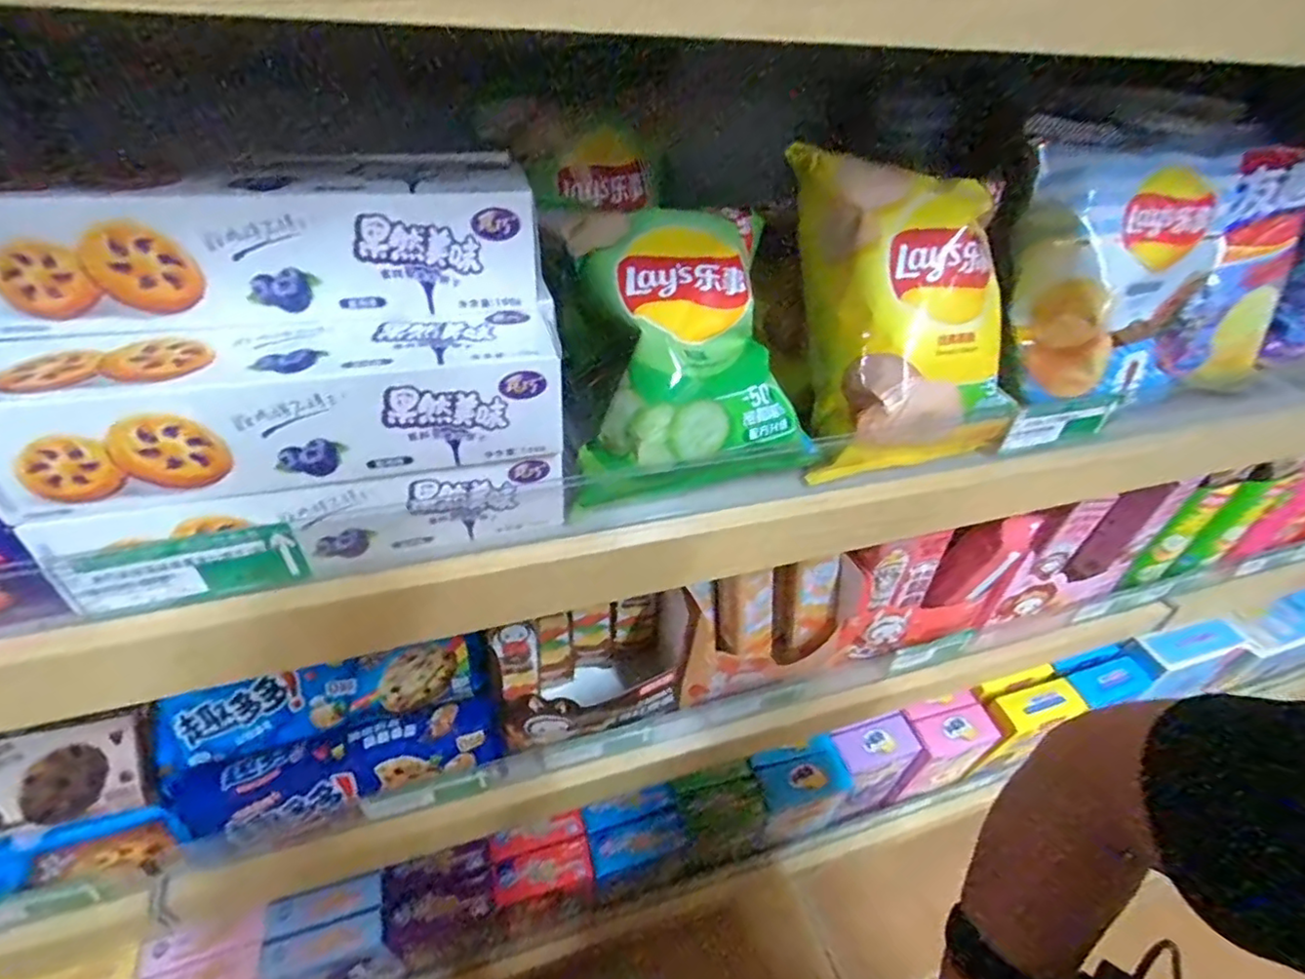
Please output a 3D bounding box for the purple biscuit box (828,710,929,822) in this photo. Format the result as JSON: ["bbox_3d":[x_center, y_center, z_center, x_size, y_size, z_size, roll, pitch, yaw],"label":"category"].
[{"bbox_3d":[0.253,0.333,0.736,0.103,0.161,0.051,-9,42,-16],"label":"purple biscuit box"}]

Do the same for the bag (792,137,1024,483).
[{"bbox_3d":[0.163,-0.109,0.398,0.141,0.196,0.062,-3,15,-4],"label":"bag"}]

